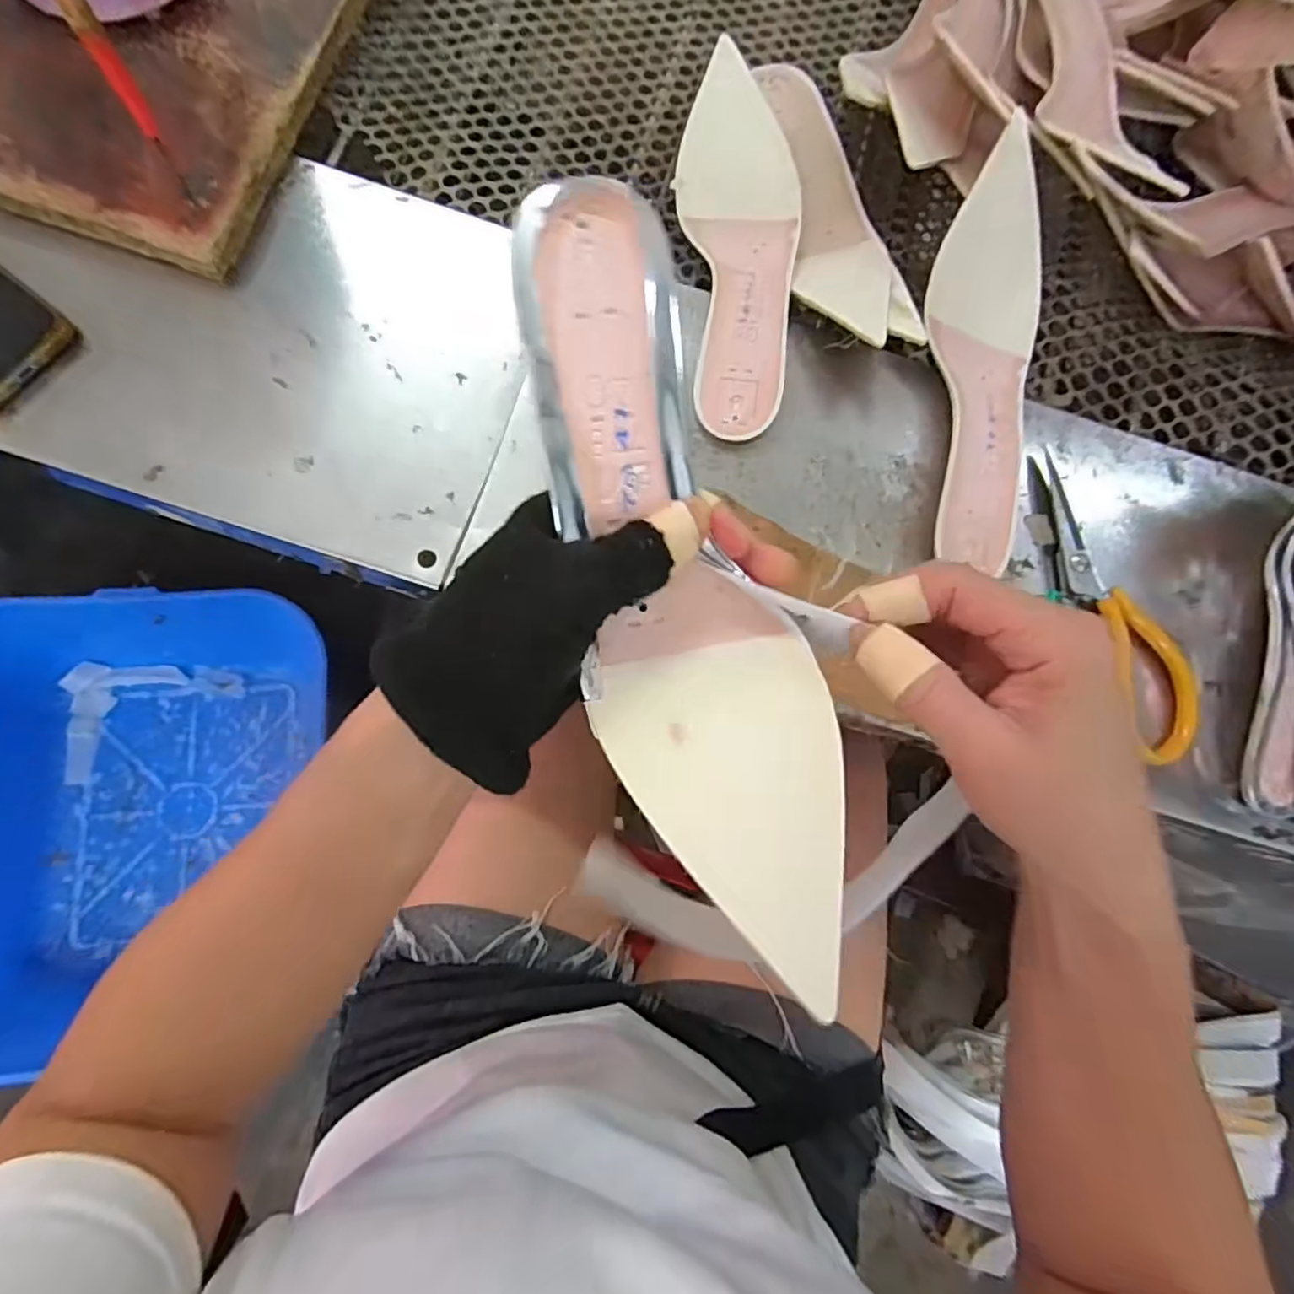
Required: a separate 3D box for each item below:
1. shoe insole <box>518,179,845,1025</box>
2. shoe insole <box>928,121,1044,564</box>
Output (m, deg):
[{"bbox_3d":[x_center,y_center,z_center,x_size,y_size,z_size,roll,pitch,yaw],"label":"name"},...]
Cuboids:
[{"bbox_3d":[0.010,-0.019,0.214,0.073,0.027,0.265,-16,90,-7],"label":"shoe insole"},{"bbox_3d":[0.208,-0.173,0.382,0.077,0.051,0.253,1,79,-4],"label":"shoe insole"}]

